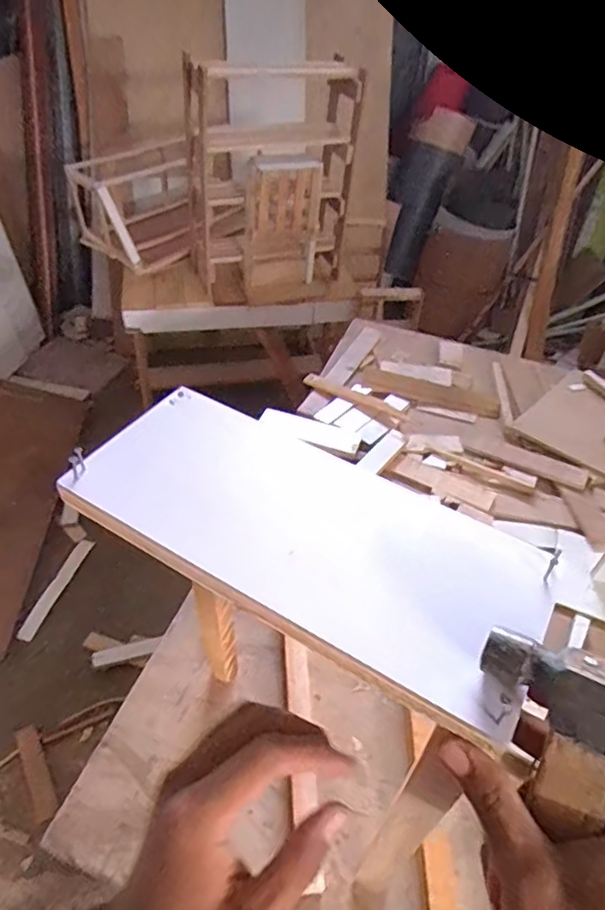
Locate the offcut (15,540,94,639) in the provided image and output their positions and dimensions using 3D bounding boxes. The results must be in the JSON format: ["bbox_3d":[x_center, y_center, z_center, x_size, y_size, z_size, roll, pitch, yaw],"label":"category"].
[{"bbox_3d":[-0.719,0.390,1.676,0.050,0.015,0.331,14,50,10],"label":"offcut"}]

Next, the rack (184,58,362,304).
[{"bbox_3d":[-0.092,-0.844,1.747,0.481,0.570,0.352,-8,46,-14],"label":"rack"}]

